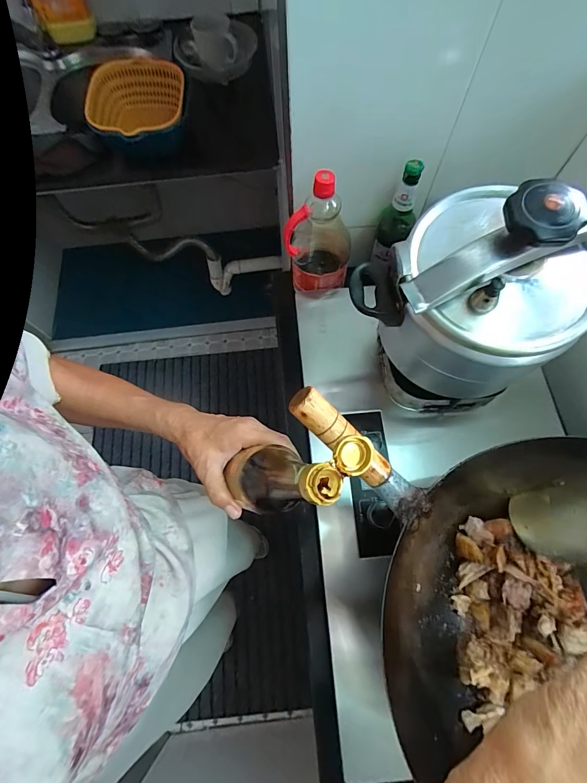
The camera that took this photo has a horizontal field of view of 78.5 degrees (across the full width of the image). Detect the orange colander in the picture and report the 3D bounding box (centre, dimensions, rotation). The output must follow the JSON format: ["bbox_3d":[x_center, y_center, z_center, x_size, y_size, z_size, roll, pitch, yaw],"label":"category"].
[{"bbox_3d":[-0.326,-0.594,0.761,0.188,0.101,0.191,-7,70,-1],"label":"orange colander"}]

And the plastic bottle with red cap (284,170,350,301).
[{"bbox_3d":[0.046,-0.283,0.652,0.111,0.232,0.104,13,71,6],"label":"plastic bottle with red cap"}]

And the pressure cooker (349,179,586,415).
[{"bbox_3d":[0.235,-0.127,0.496,0.248,0.323,0.214,32,74,13],"label":"pressure cooker"}]

